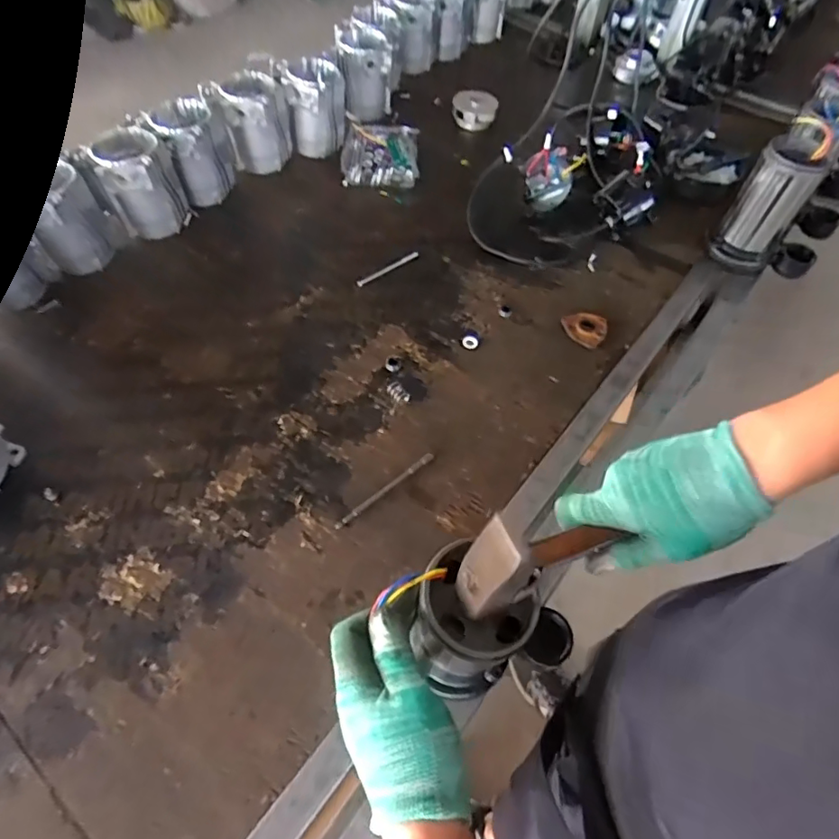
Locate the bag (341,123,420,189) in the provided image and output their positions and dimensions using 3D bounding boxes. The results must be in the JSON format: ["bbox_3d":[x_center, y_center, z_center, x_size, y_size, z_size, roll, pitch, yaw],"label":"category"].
[{"bbox_3d":[-0.077,-0.527,1.027,0.147,0.045,0.177,1,57,-2],"label":"bag"}]

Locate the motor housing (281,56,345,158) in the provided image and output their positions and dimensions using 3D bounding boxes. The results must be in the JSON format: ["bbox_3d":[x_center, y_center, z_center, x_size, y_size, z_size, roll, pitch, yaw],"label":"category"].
[{"bbox_3d":[-0.197,-0.595,1.002,0.108,0.149,0.112,-7,57,-7],"label":"motor housing"}]

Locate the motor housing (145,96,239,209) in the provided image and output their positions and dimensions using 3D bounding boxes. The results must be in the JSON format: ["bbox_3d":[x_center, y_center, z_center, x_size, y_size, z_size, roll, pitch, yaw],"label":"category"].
[{"bbox_3d":[-0.386,-0.465,0.911,0.115,0.145,0.113,-16,59,-13],"label":"motor housing"}]

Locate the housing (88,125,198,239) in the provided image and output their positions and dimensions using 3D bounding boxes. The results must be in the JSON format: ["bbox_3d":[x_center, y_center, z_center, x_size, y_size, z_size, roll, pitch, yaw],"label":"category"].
[{"bbox_3d":[-0.445,-0.378,0.853,0.111,0.145,0.111,1,57,-2],"label":"housing"}]

